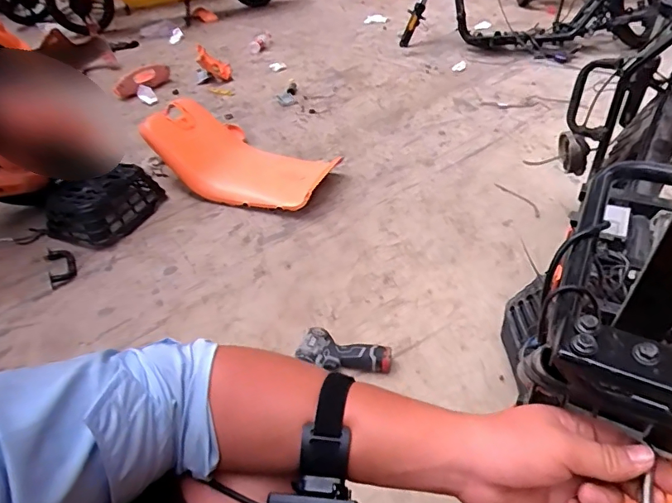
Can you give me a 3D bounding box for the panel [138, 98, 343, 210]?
[{"bbox_3d":[-0.336,-0.300,1.575,0.611,0.160,0.251,22,45,1],"label":"panel"}]

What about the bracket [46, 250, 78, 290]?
[{"bbox_3d":[-0.806,0.041,1.388,0.077,0.023,0.174,-25,46,-22],"label":"bracket"}]

